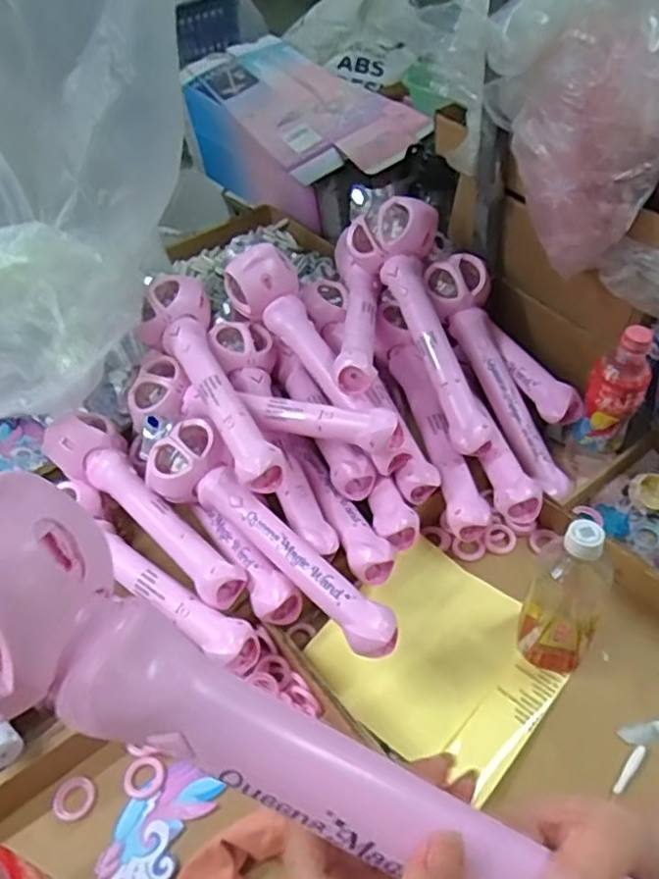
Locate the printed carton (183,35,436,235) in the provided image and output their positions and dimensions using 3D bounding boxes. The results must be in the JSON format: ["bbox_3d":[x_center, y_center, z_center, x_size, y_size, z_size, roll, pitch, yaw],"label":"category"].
[{"bbox_3d":[-0.064,-0.575,1.294,0.224,0.208,0.567,-29,50,-21],"label":"printed carton"}]

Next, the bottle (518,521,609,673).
[{"bbox_3d":[0.217,0.148,0.623,0.066,0.181,0.059,18,51,22],"label":"bottle"}]

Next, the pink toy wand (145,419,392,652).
[{"bbox_3d":[-0.074,0.096,0.690,0.080,0.070,0.339,-35,52,-25],"label":"pink toy wand"}]

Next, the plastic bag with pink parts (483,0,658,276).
[{"bbox_3d":[0.253,-0.320,0.687,0.146,0.226,0.153,-12,46,-5],"label":"plastic bag with pink parts"}]

